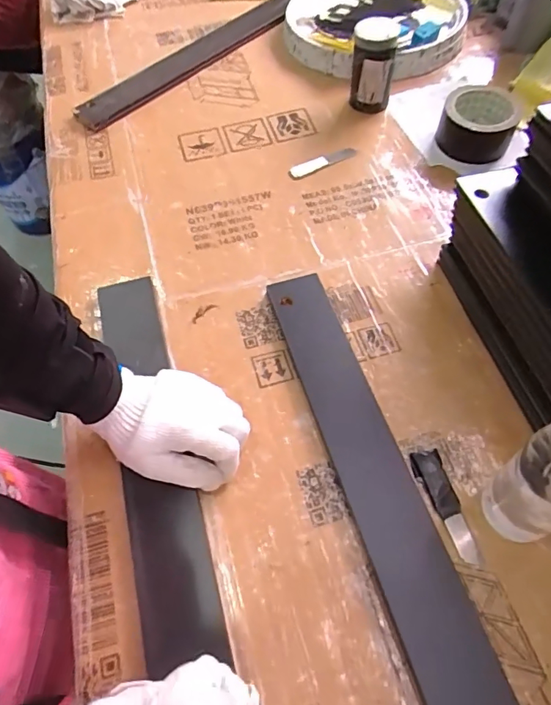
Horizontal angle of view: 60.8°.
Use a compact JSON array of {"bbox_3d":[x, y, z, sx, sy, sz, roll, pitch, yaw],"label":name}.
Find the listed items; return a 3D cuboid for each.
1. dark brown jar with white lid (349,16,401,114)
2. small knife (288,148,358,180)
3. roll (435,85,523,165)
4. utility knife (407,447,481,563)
[{"bbox_3d":[0.130,-0.377,0.626,0.056,0.101,0.052,4,59,7],"label":"dark brown jar with white lid"},{"bbox_3d":[0.063,-0.257,0.632,0.093,0.018,0.021,-22,59,-8],"label":"small knife"},{"bbox_3d":[0.258,-0.285,0.606,0.090,0.067,0.094,17,61,15],"label":"roll"},{"bbox_3d":[0.144,0.131,0.403,0.026,0.004,0.096,-12,58,-3],"label":"utility knife"}]

